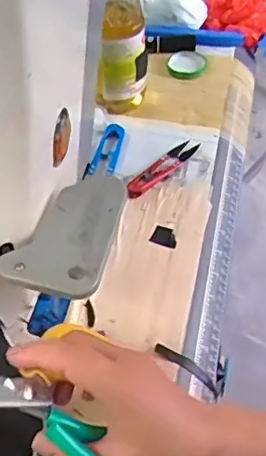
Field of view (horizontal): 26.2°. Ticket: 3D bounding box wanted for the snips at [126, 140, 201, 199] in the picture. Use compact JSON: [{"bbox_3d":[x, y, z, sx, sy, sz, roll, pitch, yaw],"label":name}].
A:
[{"bbox_3d":[0.031,-0.063,0.589,0.023,0.004,0.107,31,55,27],"label":"snips"}]

